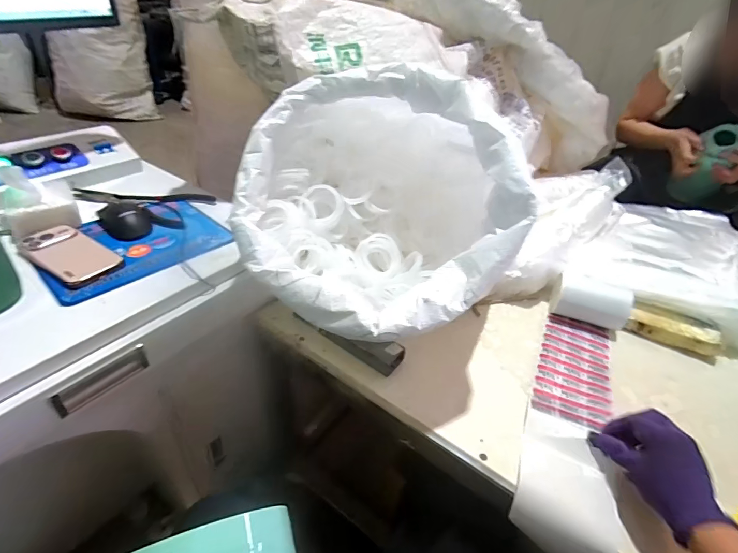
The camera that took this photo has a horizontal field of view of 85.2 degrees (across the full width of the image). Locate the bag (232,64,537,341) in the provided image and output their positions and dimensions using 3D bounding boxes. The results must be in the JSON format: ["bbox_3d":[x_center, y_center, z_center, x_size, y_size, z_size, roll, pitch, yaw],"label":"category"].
[{"bbox_3d":[-0.006,-0.119,0.546,0.338,0.243,0.388,-7,38,-15],"label":"bag"}]

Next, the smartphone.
[{"bbox_3d":[-0.435,-0.033,0.585,0.152,0.018,0.080,23,41,23],"label":"smartphone"}]

